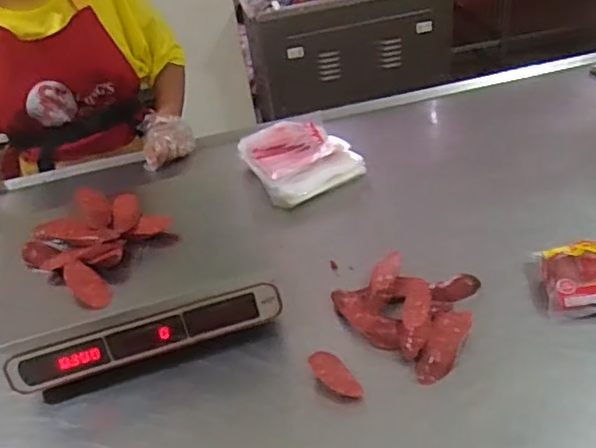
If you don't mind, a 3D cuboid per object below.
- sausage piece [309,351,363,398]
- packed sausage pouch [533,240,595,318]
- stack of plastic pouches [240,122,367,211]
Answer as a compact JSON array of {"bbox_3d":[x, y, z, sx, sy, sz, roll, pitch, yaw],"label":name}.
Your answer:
[{"bbox_3d":[0.044,0.182,0.735,0.037,0.019,0.072,-26,41,-21],"label":"sausage piece"},{"bbox_3d":[0.387,0.063,0.797,0.134,0.036,0.113,-8,38,1],"label":"packed sausage pouch"},{"bbox_3d":[0.008,-0.115,1.090,0.170,0.071,0.169,-24,40,-19],"label":"stack of plastic pouches"}]

